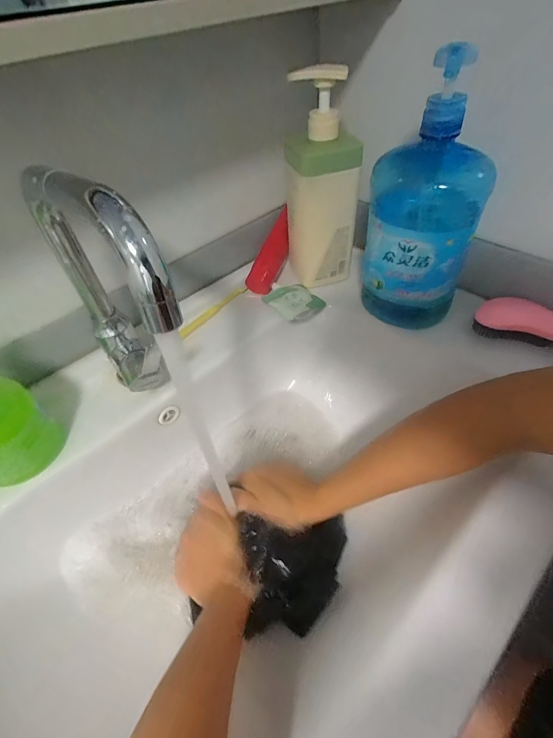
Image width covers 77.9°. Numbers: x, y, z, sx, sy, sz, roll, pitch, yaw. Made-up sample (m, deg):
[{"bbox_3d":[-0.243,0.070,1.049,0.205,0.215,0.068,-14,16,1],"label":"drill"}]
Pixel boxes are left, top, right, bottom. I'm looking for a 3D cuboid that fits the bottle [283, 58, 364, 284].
[{"bbox_3d":[0.058,-0.228,0.440,0.091,0.238,0.064,-1,50,4],"label":"bottle"}]

